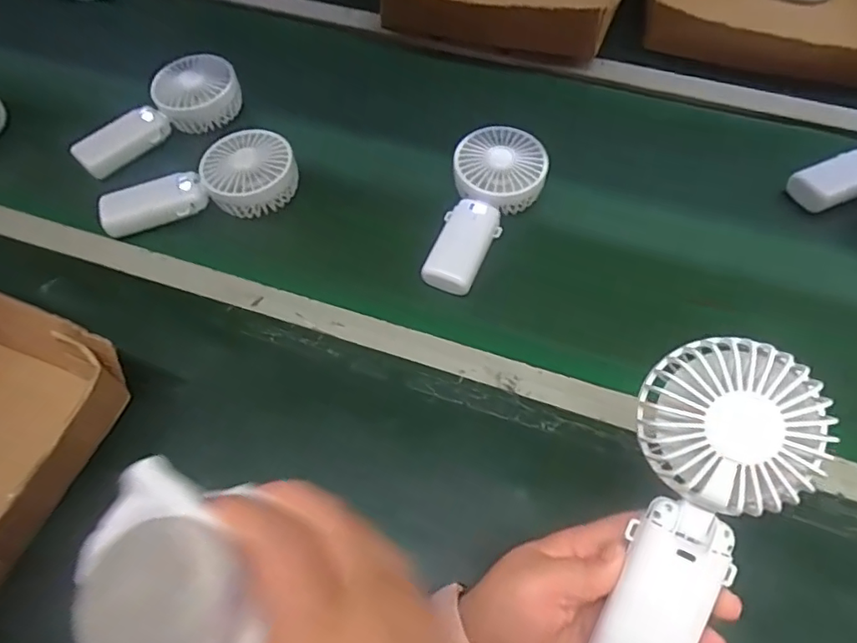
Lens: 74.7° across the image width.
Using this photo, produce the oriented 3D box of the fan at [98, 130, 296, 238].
[{"bbox_3d":[-0.225,-0.135,0.558,0.187,0.045,0.086,-14,59,-8],"label":"fan"}]

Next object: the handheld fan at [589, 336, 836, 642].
[{"bbox_3d":[0.135,0.098,0.281,0.078,0.030,0.176,20,91,12],"label":"handheld fan"}]

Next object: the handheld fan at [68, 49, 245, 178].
[{"bbox_3d":[-0.299,-0.229,0.617,0.077,0.061,0.186,36,65,21],"label":"handheld fan"}]

